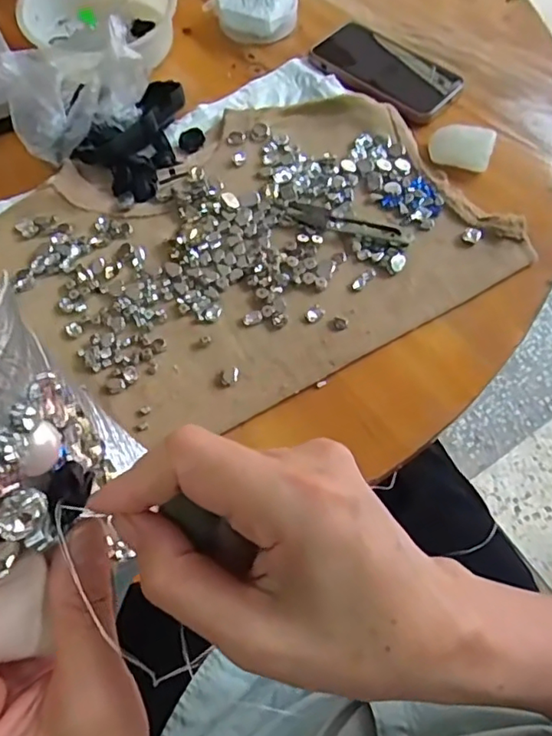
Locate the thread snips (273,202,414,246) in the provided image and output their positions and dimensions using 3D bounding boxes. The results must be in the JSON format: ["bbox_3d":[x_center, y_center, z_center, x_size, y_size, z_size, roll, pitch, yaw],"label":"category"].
[{"bbox_3d":[0.054,-0.118,0.467,0.113,0.005,0.023,20,66,9],"label":"thread snips"}]

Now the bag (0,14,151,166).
[{"bbox_3d":[-0.176,-0.247,0.481,0.112,0.100,0.125,-25,67,-12],"label":"bag"}]

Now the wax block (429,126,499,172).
[{"bbox_3d":[0.161,-0.194,0.496,0.053,0.018,0.030,25,67,11],"label":"wax block"}]

